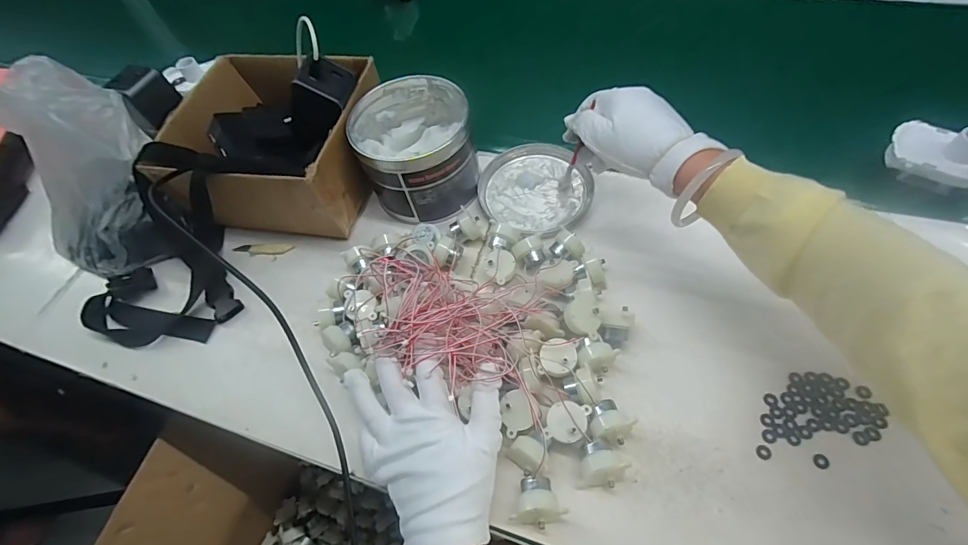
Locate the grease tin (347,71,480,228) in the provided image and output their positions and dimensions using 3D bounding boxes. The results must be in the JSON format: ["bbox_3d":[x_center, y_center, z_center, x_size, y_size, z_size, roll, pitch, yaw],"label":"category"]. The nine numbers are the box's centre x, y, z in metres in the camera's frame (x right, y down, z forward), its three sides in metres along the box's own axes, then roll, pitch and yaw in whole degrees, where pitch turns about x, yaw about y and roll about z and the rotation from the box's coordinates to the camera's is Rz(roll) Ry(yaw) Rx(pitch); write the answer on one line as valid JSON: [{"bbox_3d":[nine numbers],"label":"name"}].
[{"bbox_3d":[-0.074,-0.136,0.488,0.124,0.094,0.136,-3,60,6],"label":"grease tin"}]

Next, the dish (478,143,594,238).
[{"bbox_3d":[0.060,-0.101,0.504,0.129,0.017,0.129,-3,59,5],"label":"dish"}]

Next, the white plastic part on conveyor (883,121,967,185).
[{"bbox_3d":[0.467,-0.113,0.433,0.101,0.067,0.056,35,70,24],"label":"white plastic part on conveyor"}]

